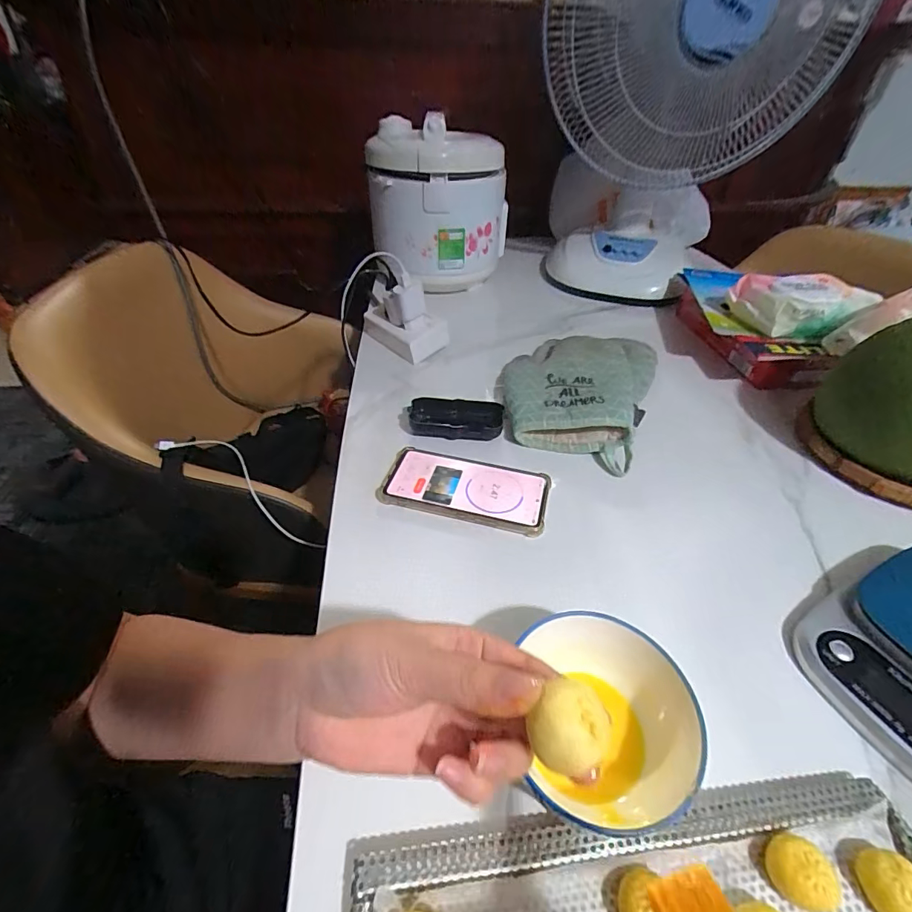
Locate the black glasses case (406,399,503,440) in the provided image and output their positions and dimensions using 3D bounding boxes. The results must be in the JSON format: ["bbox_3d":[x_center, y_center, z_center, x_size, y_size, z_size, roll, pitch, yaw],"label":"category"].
[{"bbox_3d":[0.000,-0.042,0.531,0.107,0.029,0.047,9,42,7],"label":"black glasses case"}]

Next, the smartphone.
[{"bbox_3d":[0.009,0.033,0.455,0.161,0.015,0.077,11,42,10],"label":"smartphone"}]

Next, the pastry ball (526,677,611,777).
[{"bbox_3d":[0.040,0.096,0.160,0.025,0.017,0.025,22,46,22],"label":"pastry ball"}]

